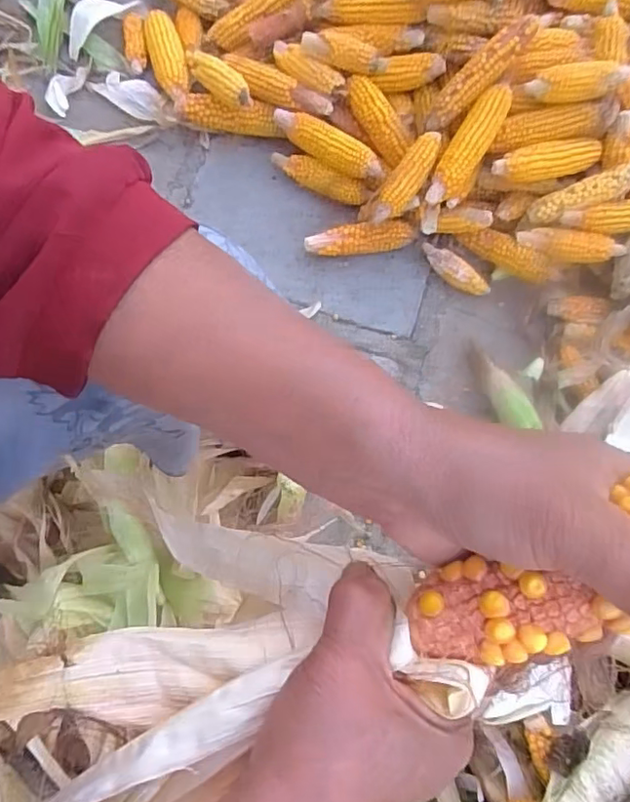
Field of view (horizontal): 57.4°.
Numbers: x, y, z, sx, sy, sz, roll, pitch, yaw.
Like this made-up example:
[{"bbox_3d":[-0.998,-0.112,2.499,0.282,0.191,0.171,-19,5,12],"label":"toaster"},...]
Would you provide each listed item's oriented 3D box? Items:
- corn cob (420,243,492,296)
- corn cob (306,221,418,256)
[{"bbox_3d":[0.206,-0.192,0.845,0.111,0.028,0.029,35,73,11],"label":"corn cob"},{"bbox_3d":[0.067,-0.233,0.825,0.159,0.043,0.035,-7,70,-4],"label":"corn cob"}]

